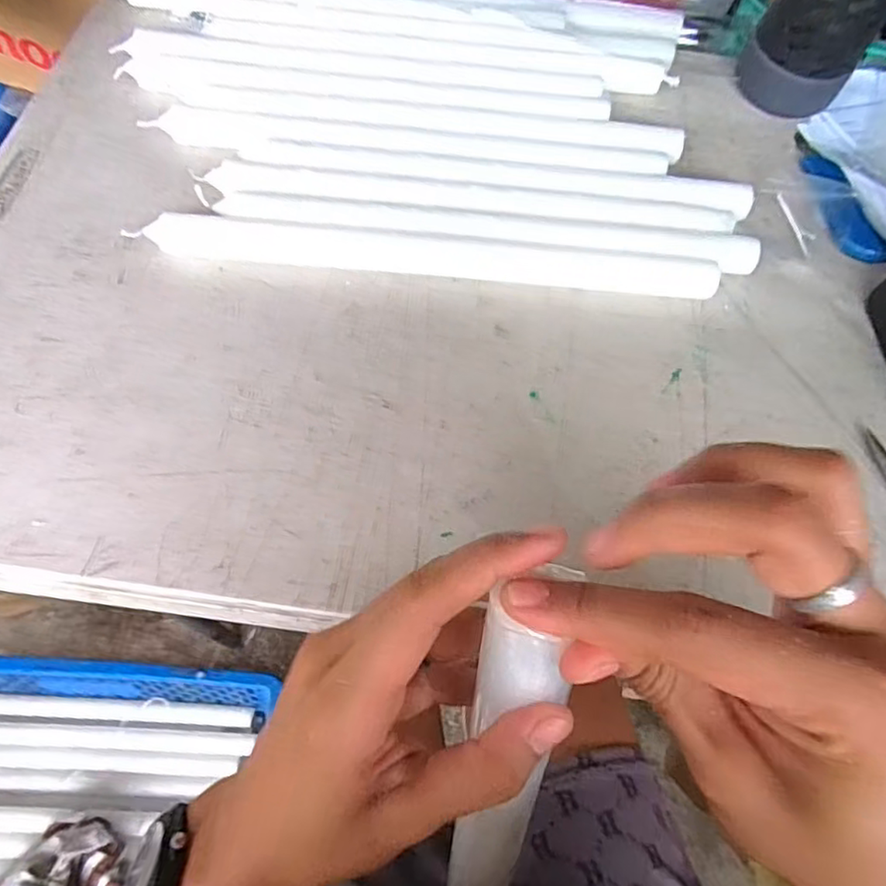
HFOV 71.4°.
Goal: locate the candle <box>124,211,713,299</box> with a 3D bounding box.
[{"bbox_3d":[-0.010,-0.144,0.470,0.424,0.018,0.034,5,66,-1],"label":"candle"}]

